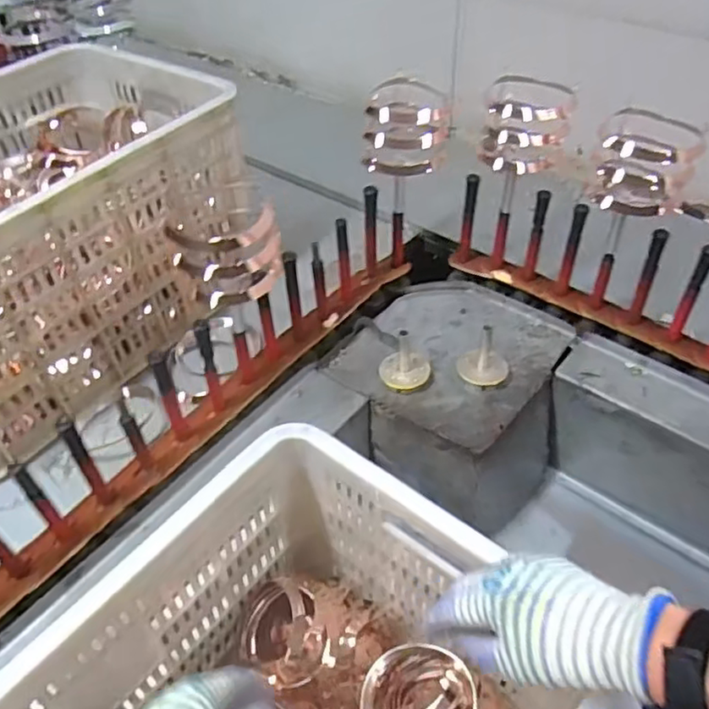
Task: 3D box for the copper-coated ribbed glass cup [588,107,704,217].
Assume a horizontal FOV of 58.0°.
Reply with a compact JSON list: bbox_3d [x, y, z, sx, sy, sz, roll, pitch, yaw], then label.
[{"bbox_3d":[0.328,-0.213,0.728,0.102,0.093,0.086,15,49,18],"label":"copper-coated ribbed glass cup"}]

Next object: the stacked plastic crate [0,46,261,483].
[{"bbox_3d":[-0.421,-0.150,0.837,0.347,0.278,0.498,27,54,27],"label":"stacked plastic crate"}]

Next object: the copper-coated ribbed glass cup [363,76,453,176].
[{"bbox_3d":[0.062,-0.294,0.831,0.098,0.089,0.080,-7,46,-3],"label":"copper-coated ribbed glass cup"}]

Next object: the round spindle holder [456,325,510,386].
[{"bbox_3d":[0.163,-0.002,0.799,0.062,0.071,0.057,-2,46,2],"label":"round spindle holder"}]

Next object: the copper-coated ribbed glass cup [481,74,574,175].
[{"bbox_3d":[0.212,-0.280,0.794,0.100,0.102,0.080,7,47,11],"label":"copper-coated ribbed glass cup"}]

